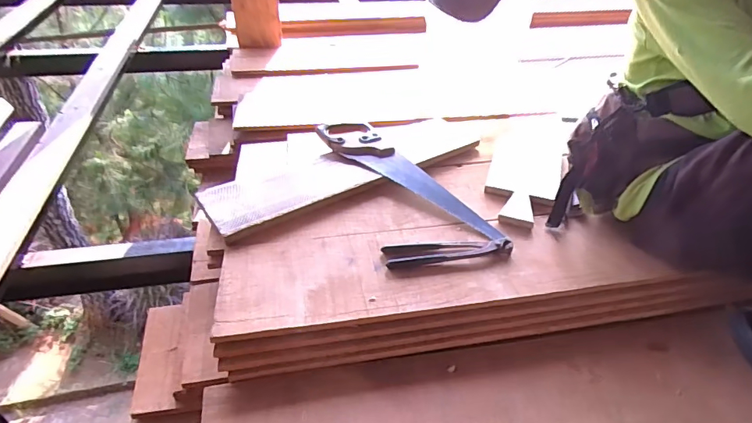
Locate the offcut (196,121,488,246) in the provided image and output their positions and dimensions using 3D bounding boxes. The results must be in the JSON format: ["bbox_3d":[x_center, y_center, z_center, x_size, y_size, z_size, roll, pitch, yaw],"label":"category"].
[{"bbox_3d":[-0.044,-0.094,0.932,0.588,0.029,0.148,-22,45,-27],"label":"offcut"}]

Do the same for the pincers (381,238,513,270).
[{"bbox_3d":[0.123,0.063,0.780,0.217,0.017,0.055,-4,39,-7],"label":"pincers"}]

